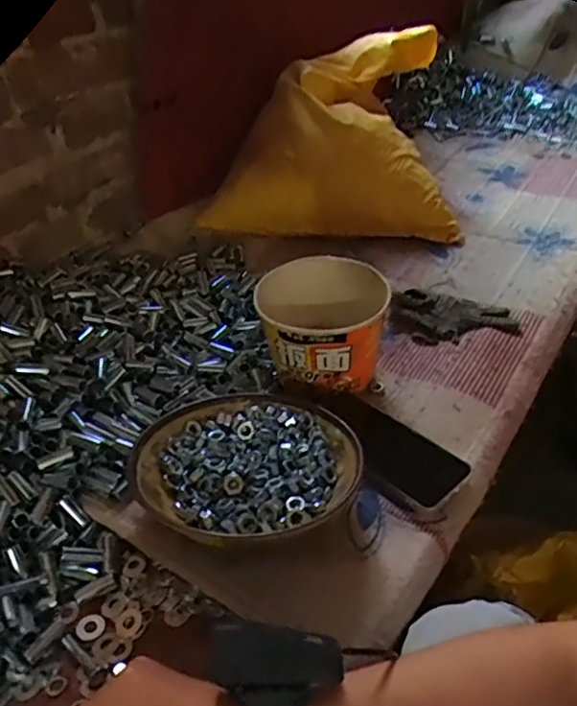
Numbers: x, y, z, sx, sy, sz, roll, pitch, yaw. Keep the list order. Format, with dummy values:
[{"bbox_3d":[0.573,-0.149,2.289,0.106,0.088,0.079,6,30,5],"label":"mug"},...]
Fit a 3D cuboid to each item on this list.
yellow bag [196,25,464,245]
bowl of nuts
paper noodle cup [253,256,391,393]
[{"bbox_3d":[0.057,-0.353,1.004,0.382,0.246,0.307,-5,36,1],"label":"yellow bag"},{"bbox_3d":[-0.033,0.103,0.539,0.193,0.057,0.160,0,37,7],"label":"bowl of nuts"},{"bbox_3d":[0.037,-0.027,0.665,0.137,0.102,0.137,-3,36,3],"label":"paper noodle cup"}]

